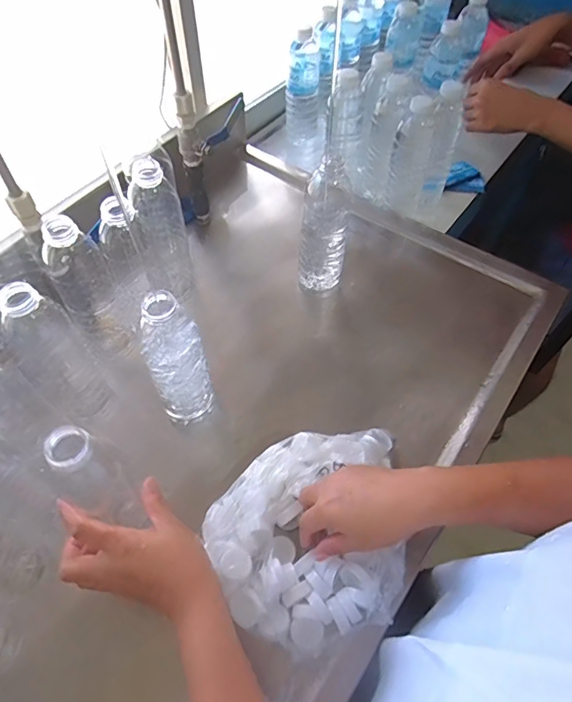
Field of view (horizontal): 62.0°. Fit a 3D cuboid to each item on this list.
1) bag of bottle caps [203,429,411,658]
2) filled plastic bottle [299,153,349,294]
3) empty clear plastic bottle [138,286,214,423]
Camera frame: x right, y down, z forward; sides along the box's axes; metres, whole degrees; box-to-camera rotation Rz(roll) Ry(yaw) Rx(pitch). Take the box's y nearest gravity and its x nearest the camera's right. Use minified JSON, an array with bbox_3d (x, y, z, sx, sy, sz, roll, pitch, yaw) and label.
[{"bbox_3d":[0.022,0.181,0.480,0.194,0.048,0.197,-4,56,-3],"label":"bag of bottle caps"},{"bbox_3d":[0.051,-0.152,0.622,0.065,0.199,0.051,5,56,4],"label":"filled plastic bottle"},{"bbox_3d":[-0.113,0.010,0.498,0.058,0.181,0.059,-20,58,-13],"label":"empty clear plastic bottle"}]

